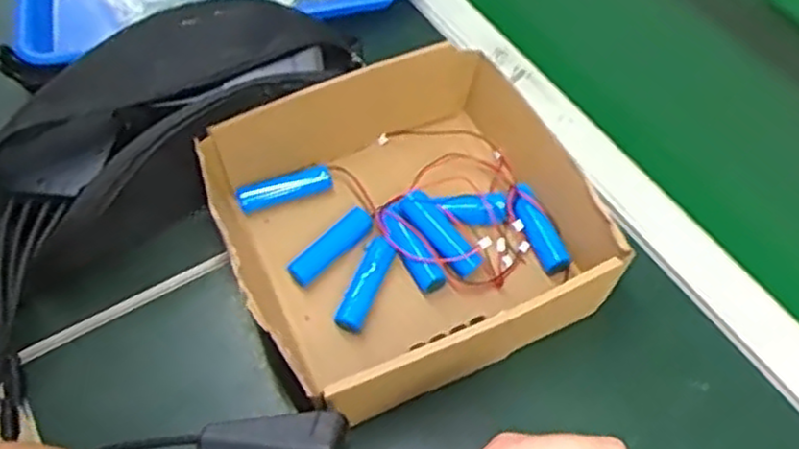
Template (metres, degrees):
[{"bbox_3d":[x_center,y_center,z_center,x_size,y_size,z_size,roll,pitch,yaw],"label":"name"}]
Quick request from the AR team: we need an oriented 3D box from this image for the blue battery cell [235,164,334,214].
[{"bbox_3d":[-0.082,-0.025,0.528,0.069,0.017,0.018,-18,57,-10],"label":"blue battery cell"}]

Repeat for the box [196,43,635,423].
[{"bbox_3d":[0.005,-0.004,0.480,0.221,0.064,0.213,-22,57,-13],"label":"box"}]

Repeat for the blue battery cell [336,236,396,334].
[{"bbox_3d":[-0.022,0.040,0.480,0.017,0.015,0.064,16,57,13],"label":"blue battery cell"}]

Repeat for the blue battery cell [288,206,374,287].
[{"bbox_3d":[-0.046,0.015,0.499,0.068,0.015,0.017,-40,63,-23],"label":"blue battery cell"}]

